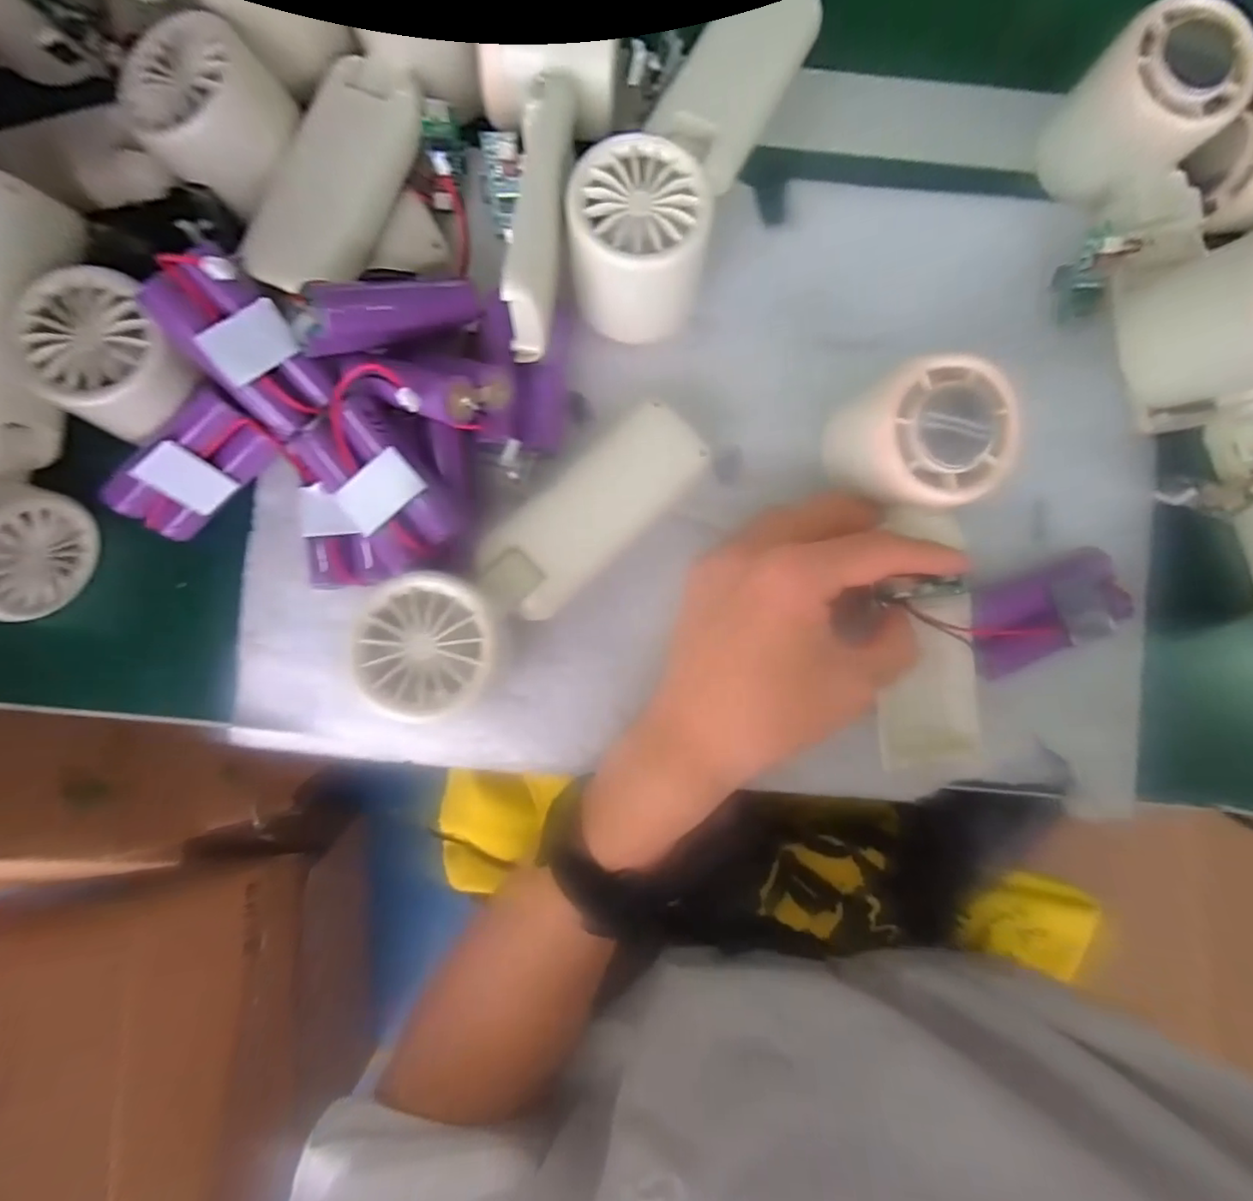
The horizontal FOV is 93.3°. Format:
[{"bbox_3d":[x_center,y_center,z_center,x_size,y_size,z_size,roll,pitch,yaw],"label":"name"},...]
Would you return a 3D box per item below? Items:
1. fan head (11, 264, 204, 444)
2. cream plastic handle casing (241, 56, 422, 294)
[{"bbox_3d":[-0.198,-0.096,0.229,0.047,0.033,0.052,-39,90,-1],"label":"fan head"},{"bbox_3d":[-0.117,-0.170,0.239,0.041,0.023,0.101,20,89,0],"label":"cream plastic handle casing"}]

